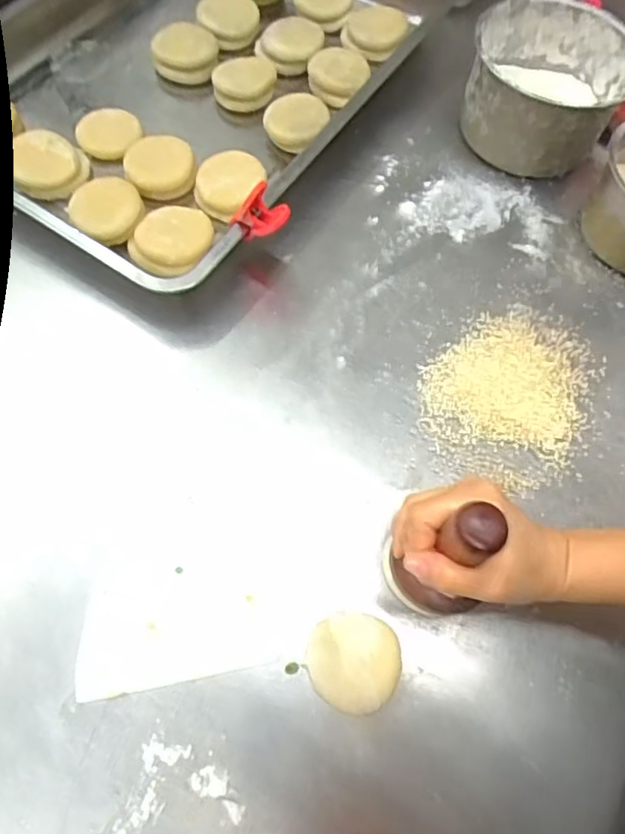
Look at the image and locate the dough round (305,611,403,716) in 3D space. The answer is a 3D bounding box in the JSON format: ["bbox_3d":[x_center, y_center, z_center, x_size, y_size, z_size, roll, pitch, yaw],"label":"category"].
[{"bbox_3d":[0.026,0.157,0.382,0.058,0.018,0.058,1,66,-2],"label":"dough round"}]

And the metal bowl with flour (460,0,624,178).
[{"bbox_3d":[0.224,-0.314,0.570,0.146,0.086,0.145,16,66,4],"label":"metal bowl with flour"}]

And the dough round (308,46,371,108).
[{"bbox_3d":[0.026,-0.344,0.597,0.060,0.026,0.067,10,66,2],"label":"dough round"}]

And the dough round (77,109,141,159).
[{"bbox_3d":[-0.194,-0.270,0.565,0.058,0.015,0.065,-20,68,-11],"label":"dough round"}]

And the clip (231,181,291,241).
[{"bbox_3d":[-0.040,-0.159,0.463,0.042,0.040,0.025,-10,66,-7],"label":"clip"}]

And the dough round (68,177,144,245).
[{"bbox_3d":[-0.173,-0.174,0.498,0.059,0.019,0.062,1,66,-2],"label":"dough round"}]

